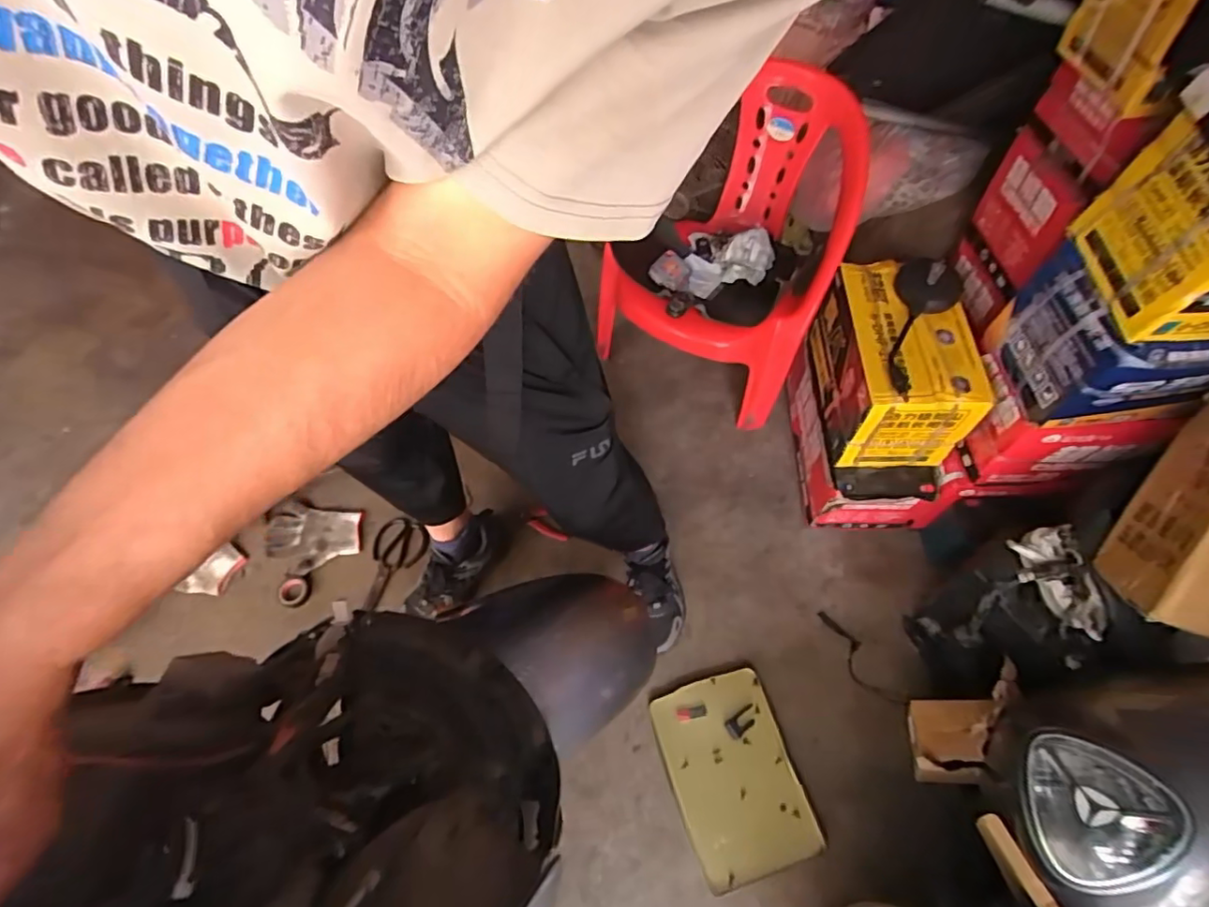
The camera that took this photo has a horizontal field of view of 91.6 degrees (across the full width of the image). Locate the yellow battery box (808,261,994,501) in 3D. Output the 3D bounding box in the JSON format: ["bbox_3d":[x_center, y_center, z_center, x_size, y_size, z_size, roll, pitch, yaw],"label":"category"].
[{"bbox_3d":[0.520,-0.137,1.066,0.199,0.236,0.365,-1,60,0],"label":"yellow battery box"}]

